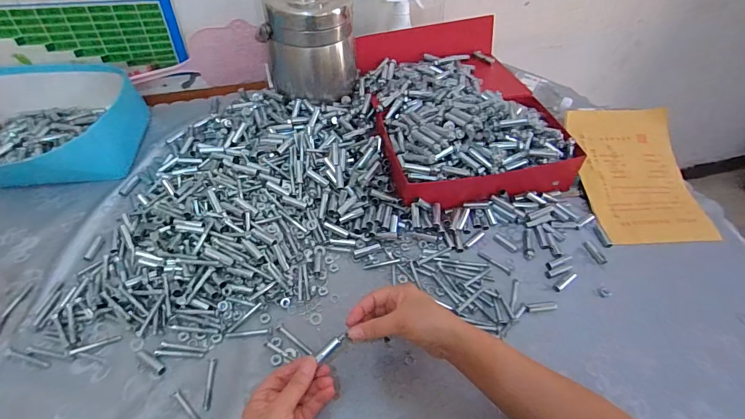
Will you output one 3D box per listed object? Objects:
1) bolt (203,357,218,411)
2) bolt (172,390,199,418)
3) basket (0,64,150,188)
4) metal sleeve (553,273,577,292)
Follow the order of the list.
[{"bbox_3d":[-0.185,0.198,0.446,0.009,0.004,0.057,-5,52,-7],"label":"bolt"},{"bbox_3d":[-0.200,0.218,0.426,0.058,0.004,0.007,35,57,22],"label":"bolt"},{"bbox_3d":[-0.568,-0.154,0.673,0.303,0.079,0.257,-7,49,-10],"label":"basket"},{"bbox_3d":[0.268,0.100,0.544,0.043,0.011,0.011,-27,58,-23],"label":"metal sleeve"}]

